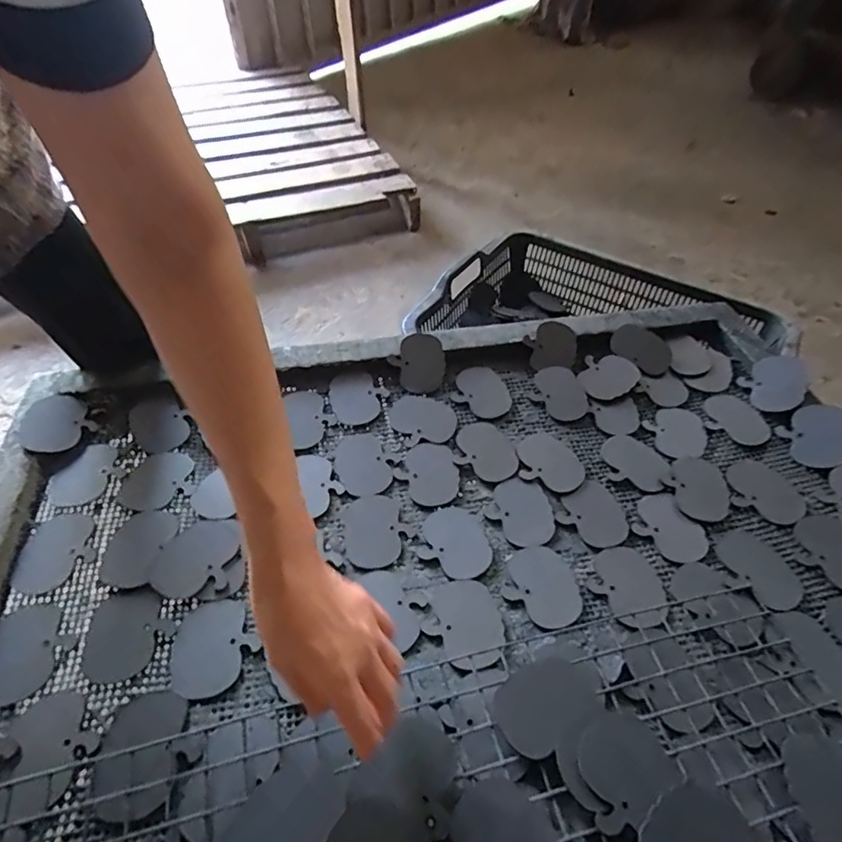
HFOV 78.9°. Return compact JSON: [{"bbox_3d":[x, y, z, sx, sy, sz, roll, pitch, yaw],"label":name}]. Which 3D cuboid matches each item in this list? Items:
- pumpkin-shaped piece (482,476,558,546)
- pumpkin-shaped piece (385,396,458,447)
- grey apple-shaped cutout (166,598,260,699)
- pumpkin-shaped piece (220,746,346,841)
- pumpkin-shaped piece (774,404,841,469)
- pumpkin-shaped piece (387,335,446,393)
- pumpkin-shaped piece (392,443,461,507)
[{"bbox_3d":[0.108,0.096,0.541,0.066,0.006,0.075,-28,55,-20],"label":"pumpkin-shaped piece"},{"bbox_3d":[0.001,-0.001,0.609,0.079,0.009,0.062,-1,51,0],"label":"pumpkin-shaped piece"},{"bbox_3d":[-0.178,0.191,0.432,0.067,0.006,0.076,-25,54,-18],"label":"grey apple-shaped cutout"},{"bbox_3d":[-0.087,0.270,0.338,0.072,0.005,0.079,24,49,36],"label":"pumpkin-shaped piece"},{"bbox_3d":[0.445,0.017,0.571,0.006,0.063,0.070,17,46,-41],"label":"pumpkin-shaped piece"},{"bbox_3d":[0.000,-0.073,0.645,0.067,0.007,0.072,1,79,-6],"label":"pumpkin-shaped piece"},{"bbox_3d":[0.010,0.058,0.566,0.065,0.009,0.075,-28,55,-20],"label":"pumpkin-shaped piece"}]

